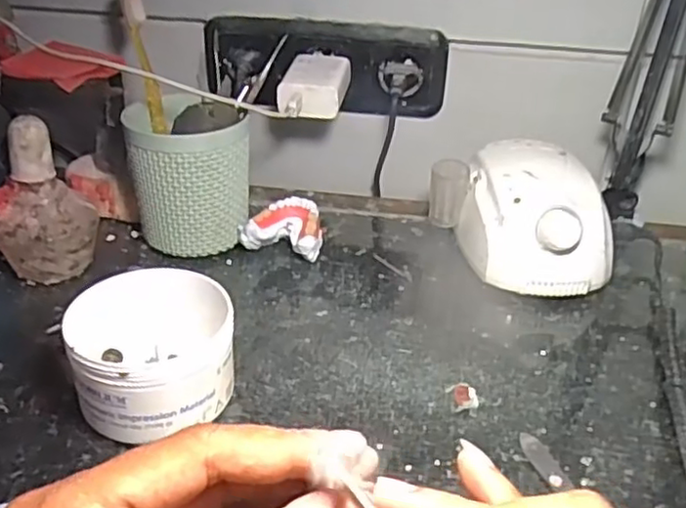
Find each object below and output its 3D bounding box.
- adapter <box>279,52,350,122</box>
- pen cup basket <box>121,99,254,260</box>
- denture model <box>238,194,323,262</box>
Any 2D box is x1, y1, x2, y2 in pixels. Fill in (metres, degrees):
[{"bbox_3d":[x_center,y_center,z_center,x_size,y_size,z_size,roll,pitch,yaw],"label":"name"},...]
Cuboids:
[{"bbox_3d":[-0.023,-0.146,0.583,0.052,0.034,0.088,7,32,7],"label":"adapter"},{"bbox_3d":[-0.122,-0.060,0.545,0.091,0.112,0.083,-5,32,-12],"label":"pen cup basket"},{"bbox_3d":[-0.044,-0.019,0.557,0.063,0.035,0.053,13,33,17],"label":"denture model"}]

